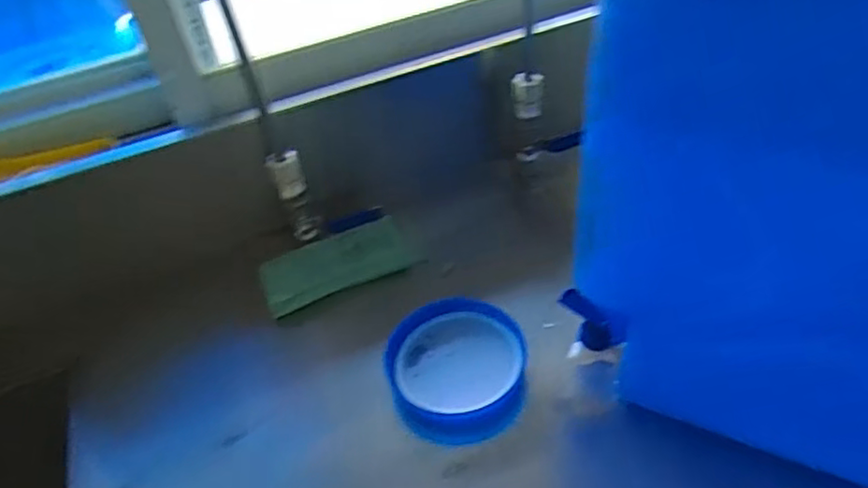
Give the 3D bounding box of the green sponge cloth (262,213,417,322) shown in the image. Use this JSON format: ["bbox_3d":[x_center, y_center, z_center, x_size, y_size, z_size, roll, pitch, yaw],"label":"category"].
[{"bbox_3d":[-0.098,0.020,0.679,0.164,0.058,0.010,-21,7,-30],"label":"green sponge cloth"}]

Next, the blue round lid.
[{"bbox_3d":[0.022,0.111,0.575,0.119,0.038,0.124,-4,44,4],"label":"blue round lid"}]

